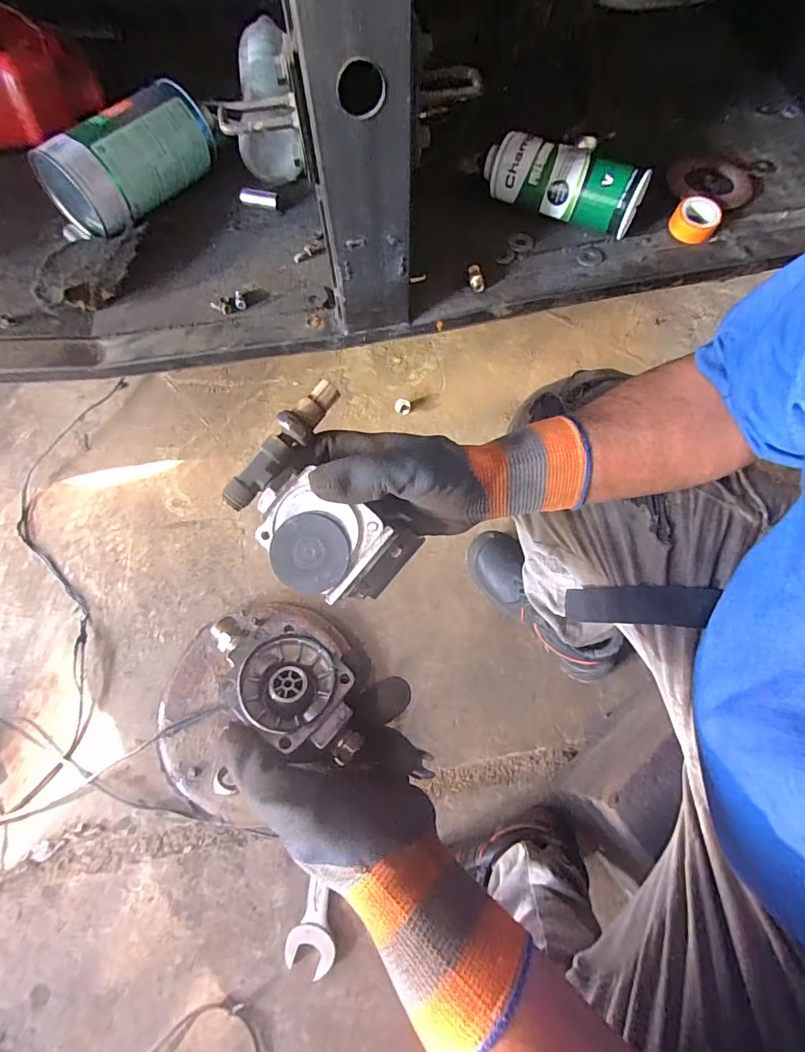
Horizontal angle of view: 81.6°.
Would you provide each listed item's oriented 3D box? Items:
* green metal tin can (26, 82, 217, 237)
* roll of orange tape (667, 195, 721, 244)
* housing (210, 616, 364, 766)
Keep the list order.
[{"bbox_3d":[-0.305,-0.419,0.531,0.096,0.085,0.188,36,72,14],"label":"green metal tin can"},{"bbox_3d":[0.331,-0.346,0.528,0.048,0.028,0.043,32,71,12],"label":"roll of orange tape"},{"bbox_3d":[-0.073,0.091,0.280,0.113,0.030,0.055,28,68,13],"label":"housing"}]

